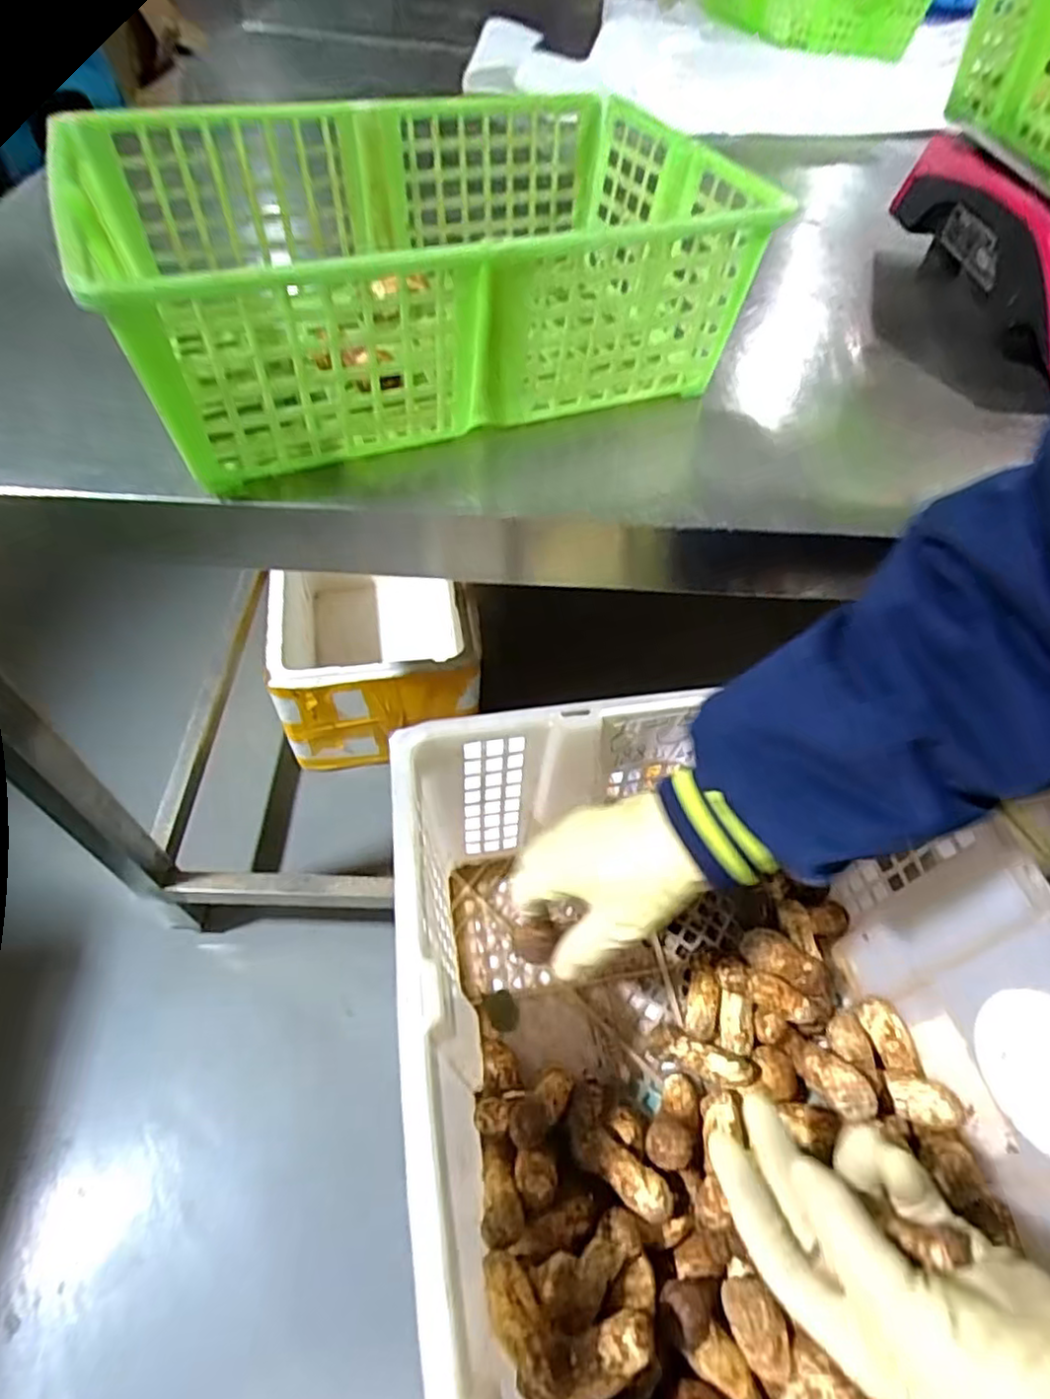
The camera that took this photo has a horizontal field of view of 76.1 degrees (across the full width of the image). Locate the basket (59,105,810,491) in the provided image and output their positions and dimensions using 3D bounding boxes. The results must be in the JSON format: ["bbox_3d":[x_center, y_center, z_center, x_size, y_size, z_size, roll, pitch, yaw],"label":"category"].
[{"bbox_3d":[-0.053,-0.252,0.394,0.335,0.104,0.216,-19,57,-18],"label":"basket"}]

